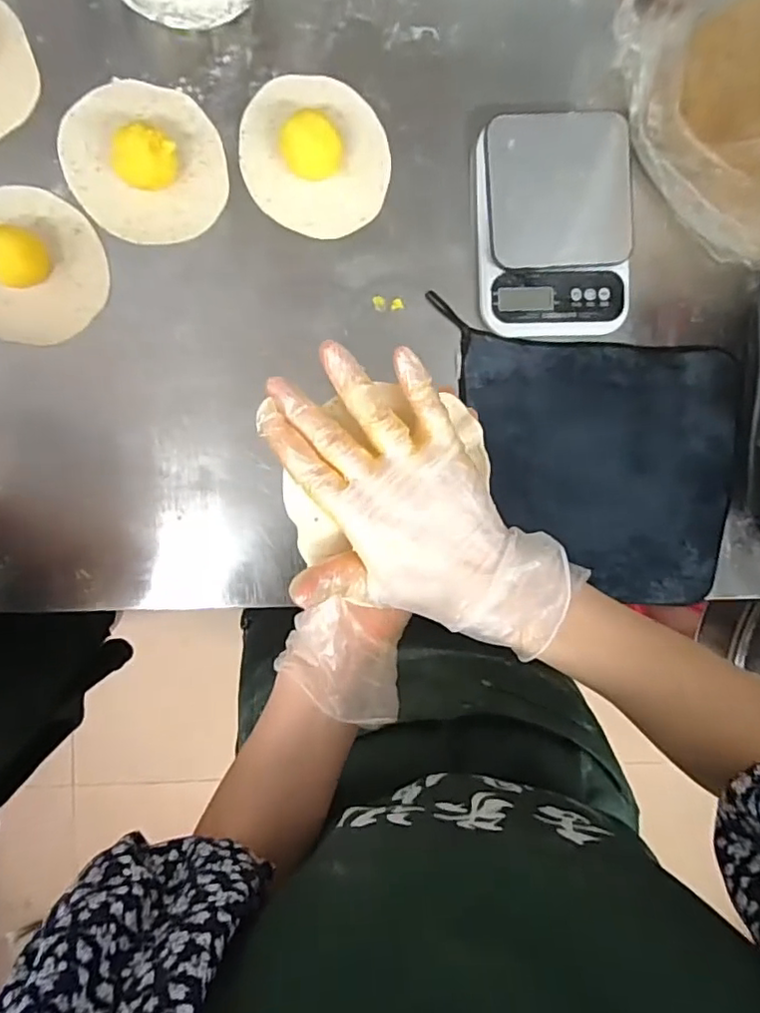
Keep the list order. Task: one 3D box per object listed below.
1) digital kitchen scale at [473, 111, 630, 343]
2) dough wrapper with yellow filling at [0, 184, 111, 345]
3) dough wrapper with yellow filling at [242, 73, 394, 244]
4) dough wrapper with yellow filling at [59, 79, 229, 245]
[{"bbox_3d":[0.169,-0.266,0.570,0.147,0.030,0.193,-7,96,-7],"label":"digital kitchen scale"},{"bbox_3d":[-0.319,-0.218,0.516,0.139,0.049,0.127,-1,96,-8],"label":"dough wrapper with yellow filling"},{"bbox_3d":[-0.058,-0.324,0.537,0.137,0.038,0.140,-5,96,-8],"label":"dough wrapper with yellow filling"},{"bbox_3d":[-0.210,-0.311,0.519,0.133,0.043,0.145,-1,96,-8],"label":"dough wrapper with yellow filling"}]

